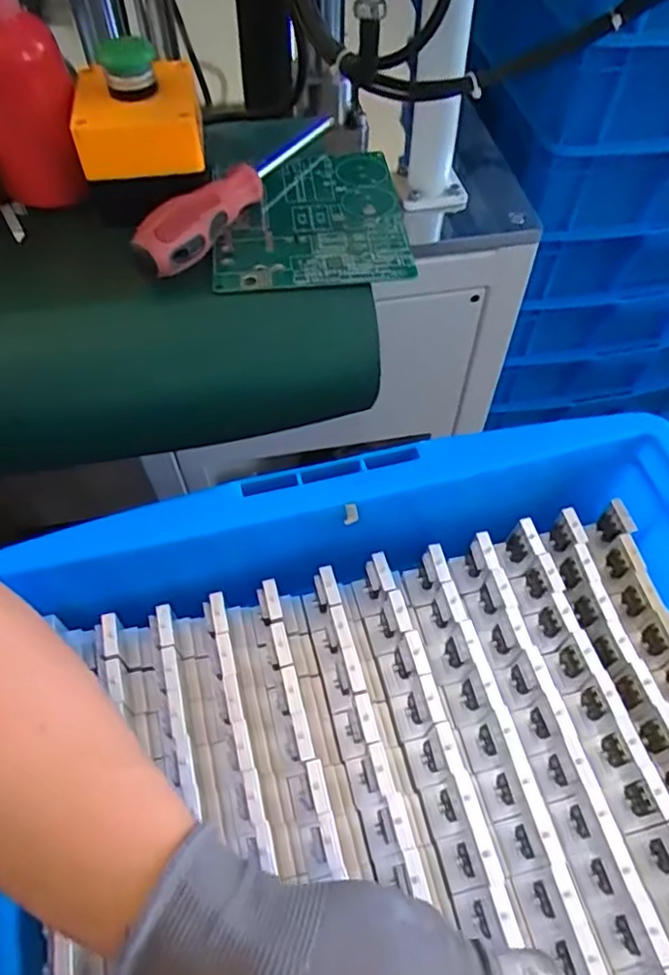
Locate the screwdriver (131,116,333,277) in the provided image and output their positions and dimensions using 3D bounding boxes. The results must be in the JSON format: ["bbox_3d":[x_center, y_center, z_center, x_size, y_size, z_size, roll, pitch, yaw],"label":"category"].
[{"bbox_3d":[-0.058,-0.194,0.408,0.024,0.033,0.194,26,61,16],"label":"screwdriver"}]

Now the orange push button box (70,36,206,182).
[{"bbox_3d":[-0.120,-0.229,0.389,0.076,0.062,0.075,-7,57,-5],"label":"orange push button box"}]

